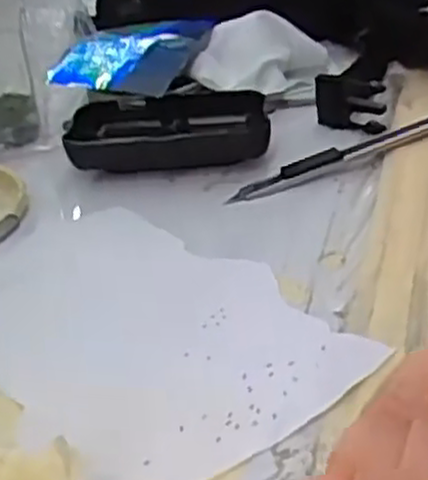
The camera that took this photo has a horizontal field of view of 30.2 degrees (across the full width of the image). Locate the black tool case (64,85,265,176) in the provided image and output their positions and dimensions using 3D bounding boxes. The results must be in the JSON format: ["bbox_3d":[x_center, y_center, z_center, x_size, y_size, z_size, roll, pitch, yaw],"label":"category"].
[{"bbox_3d":[-0.026,-0.060,0.441,0.106,0.025,0.054,-6,34,2],"label":"black tool case"}]

